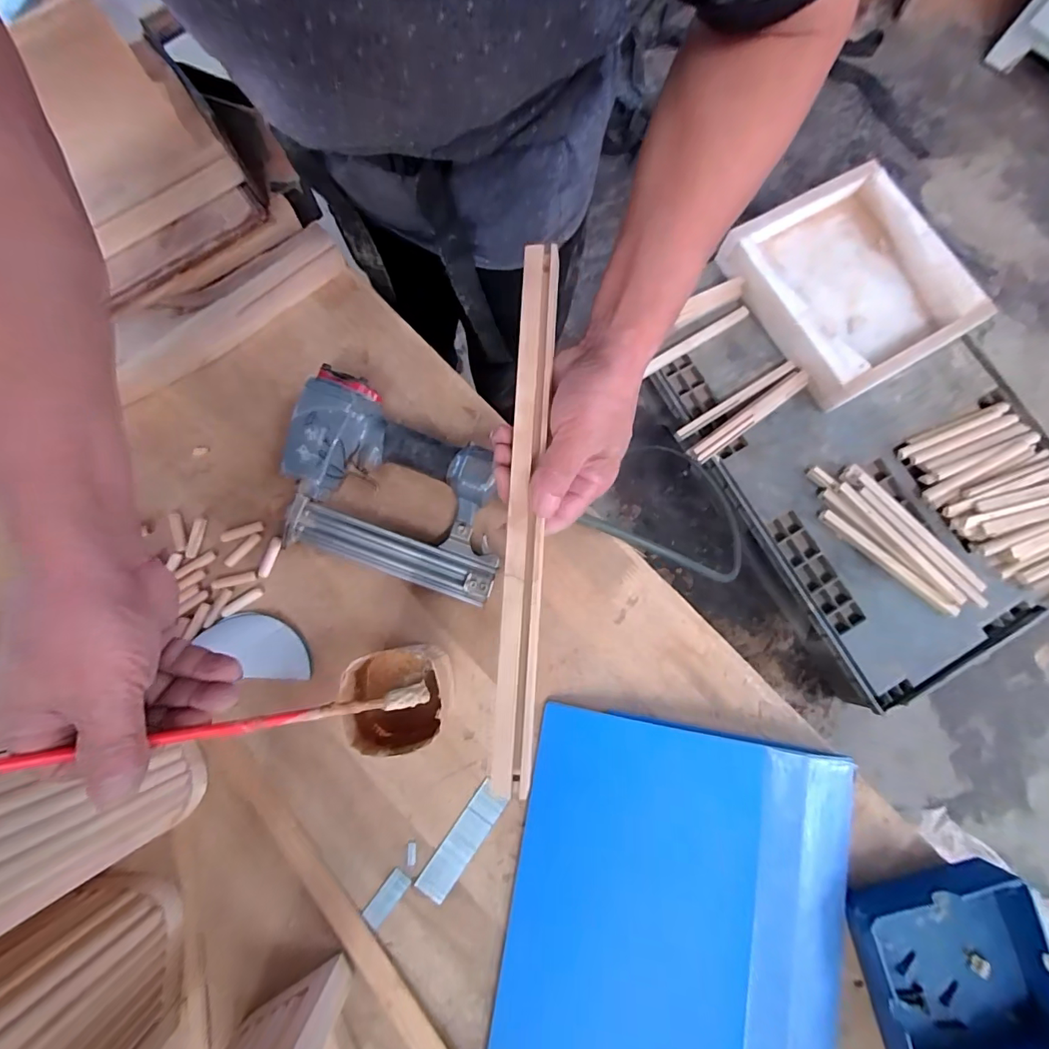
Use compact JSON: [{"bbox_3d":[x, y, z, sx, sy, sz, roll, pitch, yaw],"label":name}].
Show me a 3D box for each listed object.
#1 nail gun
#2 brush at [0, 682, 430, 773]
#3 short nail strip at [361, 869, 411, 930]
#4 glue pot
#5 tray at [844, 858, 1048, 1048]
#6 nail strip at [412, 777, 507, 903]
[{"bbox_3d":[-0.118,-0.034,0.453,0.213,0.067,0.161,17,78,2],"label":"nail gun"},{"bbox_3d":[-0.175,0.116,0.272,0.248,0.014,0.014,2,76,-31],"label":"brush"},{"bbox_3d":[-0.123,0.331,0.420,0.019,0.004,0.048,38,80,6],"label":"short nail strip"},{"bbox_3d":[-0.109,0.146,0.408,0.081,0.089,0.076,0,78,-1],"label":"glue pot"},{"bbox_3d":[0.372,0.383,0.410,0.152,0.045,0.146,-10,78,-3],"label":"tray"},{"bbox_3d":[-0.056,0.287,0.431,0.027,0.004,0.104,35,79,6],"label":"nail strip"}]

